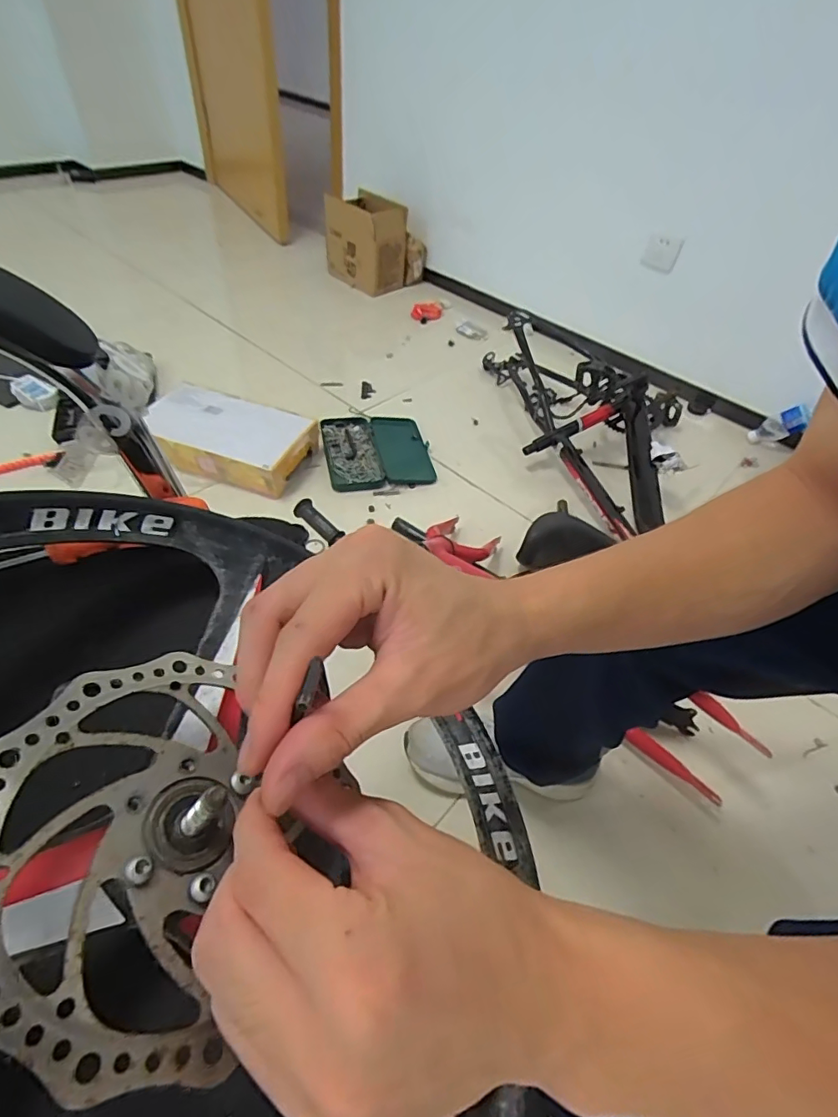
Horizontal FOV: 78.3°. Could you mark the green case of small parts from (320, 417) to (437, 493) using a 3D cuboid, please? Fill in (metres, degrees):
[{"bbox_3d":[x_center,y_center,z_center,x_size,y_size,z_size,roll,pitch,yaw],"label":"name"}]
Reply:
[{"bbox_3d":[-0.102,-0.261,1.250,0.250,0.033,0.267,-7,50,-14],"label":"green case of small parts"}]

